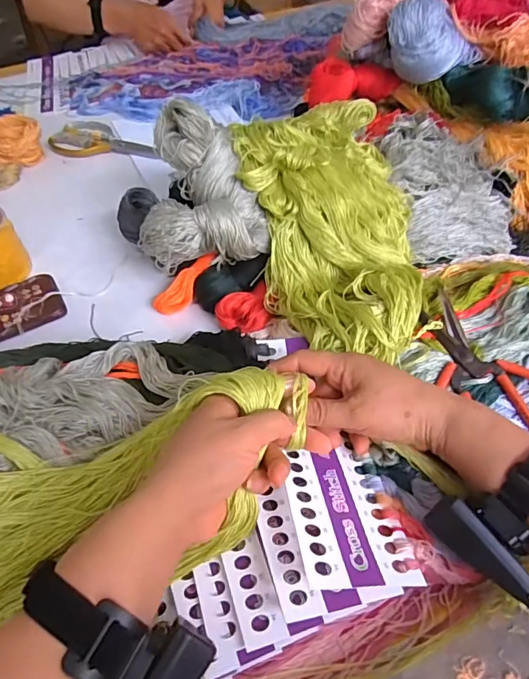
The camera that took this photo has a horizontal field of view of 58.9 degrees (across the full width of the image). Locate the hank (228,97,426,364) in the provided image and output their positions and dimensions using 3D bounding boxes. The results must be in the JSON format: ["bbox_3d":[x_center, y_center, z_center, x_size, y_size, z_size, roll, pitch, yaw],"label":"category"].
[{"bbox_3d":[0.084,-0.126,0.512,0.182,0.099,0.350,-13,53,-10],"label":"hank"}]

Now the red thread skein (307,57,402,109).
[{"bbox_3d":[0.132,-0.389,0.710,0.131,0.046,0.060,-4,52,-2],"label":"red thread skein"}]

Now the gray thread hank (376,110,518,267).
[{"bbox_3d":[0.223,-0.200,0.594,0.141,0.079,0.190,-8,52,-6],"label":"gray thread hank"}]

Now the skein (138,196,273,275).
[{"bbox_3d":[-0.066,-0.119,0.518,0.134,0.065,0.058,-9,52,-6],"label":"skein"}]

